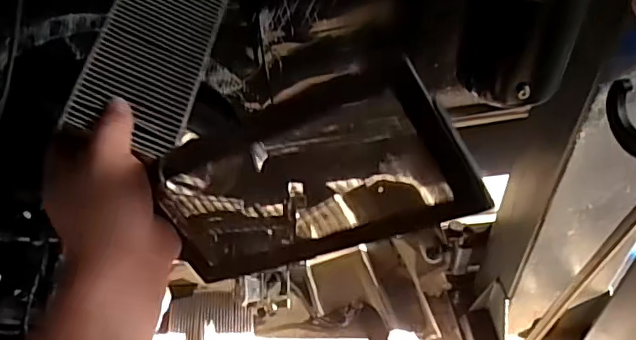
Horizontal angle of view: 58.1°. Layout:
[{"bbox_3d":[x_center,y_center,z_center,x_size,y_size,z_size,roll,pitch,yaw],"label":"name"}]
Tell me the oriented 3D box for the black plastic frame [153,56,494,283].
[{"bbox_3d":[-0.010,0.009,0.348,0.207,0.102,0.030,-21,17,32],"label":"black plastic frame"}]

